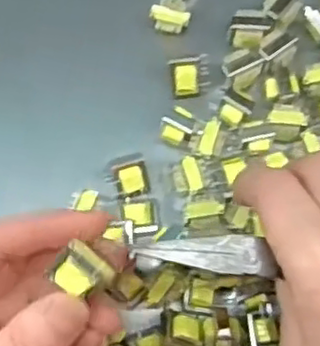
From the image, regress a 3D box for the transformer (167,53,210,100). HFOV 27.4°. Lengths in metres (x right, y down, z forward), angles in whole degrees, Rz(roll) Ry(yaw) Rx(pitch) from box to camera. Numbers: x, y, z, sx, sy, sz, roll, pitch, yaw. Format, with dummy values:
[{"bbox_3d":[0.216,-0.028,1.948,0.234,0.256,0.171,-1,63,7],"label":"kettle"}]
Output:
[{"bbox_3d":[0.015,-0.047,0.329,0.019,0.018,0.017,-9,76,-4],"label":"transformer"}]

